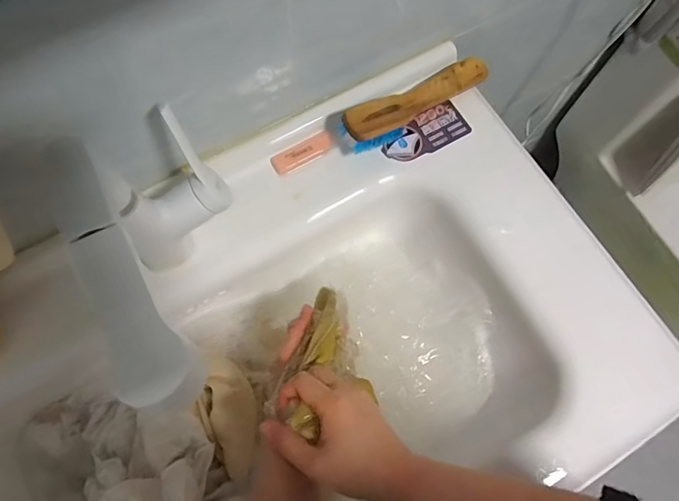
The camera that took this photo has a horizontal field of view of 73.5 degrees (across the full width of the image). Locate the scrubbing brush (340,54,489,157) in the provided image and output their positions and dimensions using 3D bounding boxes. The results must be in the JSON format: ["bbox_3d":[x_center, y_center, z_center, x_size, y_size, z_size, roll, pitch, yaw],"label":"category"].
[{"bbox_3d":[0.092,-0.180,0.539,0.214,0.048,0.040,-33,77,-12],"label":"scrubbing brush"}]

